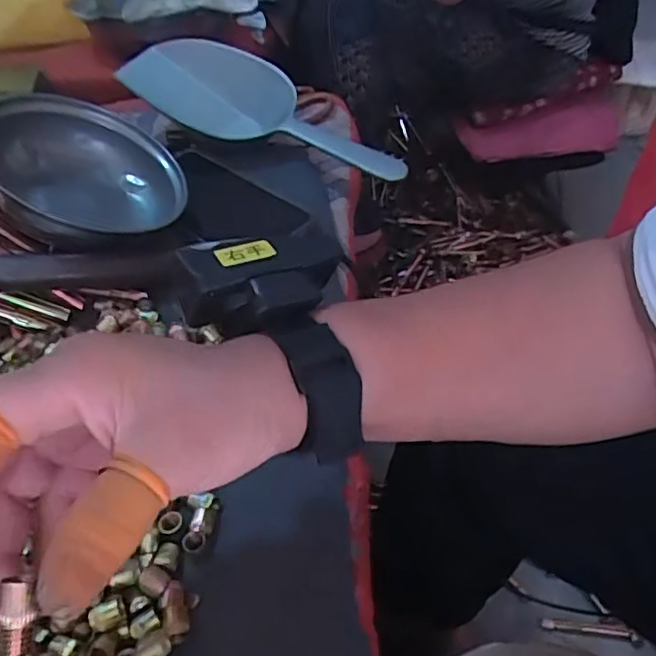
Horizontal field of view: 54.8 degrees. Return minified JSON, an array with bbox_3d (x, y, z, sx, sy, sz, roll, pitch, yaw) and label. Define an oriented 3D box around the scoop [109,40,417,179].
[{"bbox_3d":[-0.058,-0.200,0.601,0.317,0.079,0.055,28,51,24],"label":"scoop"}]

